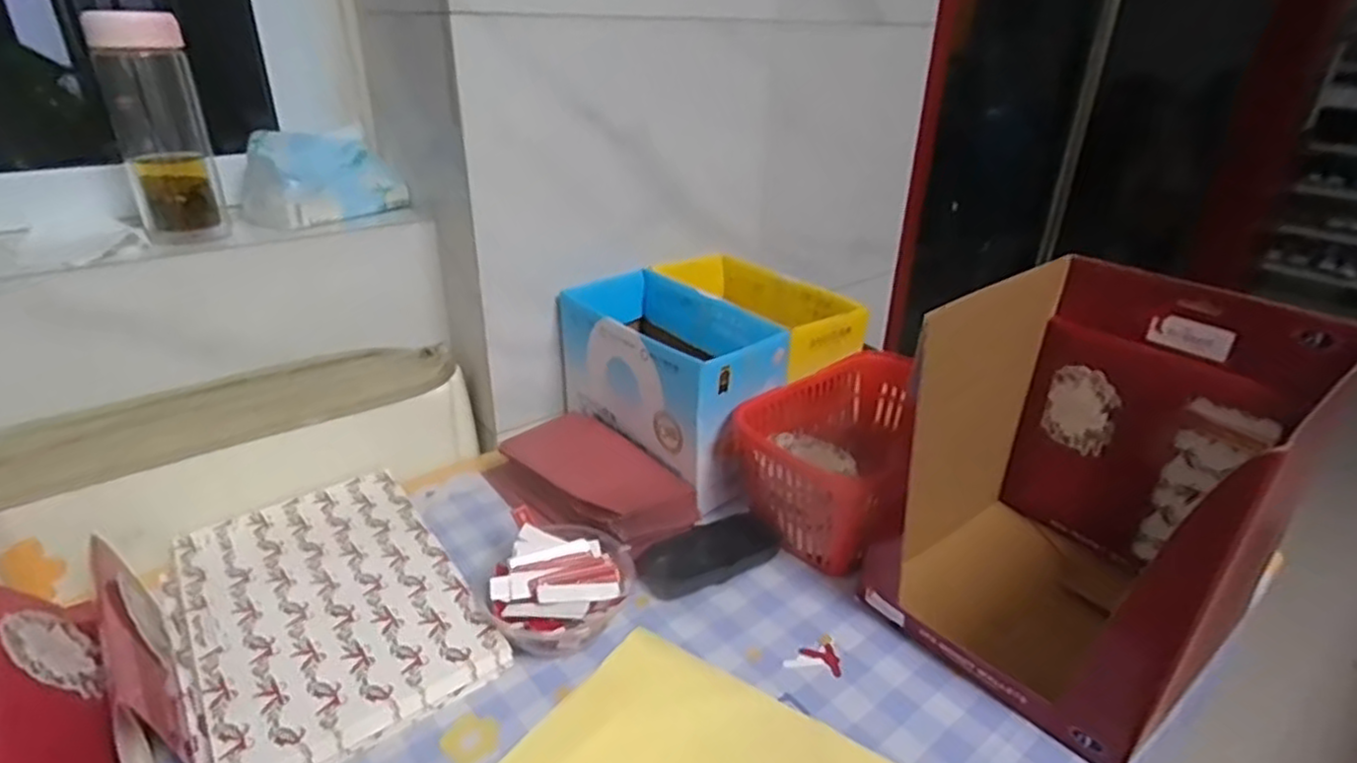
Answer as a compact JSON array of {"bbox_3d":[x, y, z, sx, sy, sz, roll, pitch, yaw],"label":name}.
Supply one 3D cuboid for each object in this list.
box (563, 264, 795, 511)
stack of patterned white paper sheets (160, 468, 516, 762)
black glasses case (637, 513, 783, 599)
[{"bbox_3d":[-0.013,-0.010,0.718,0.120,0.131,0.235,-20,34,-37],"label":"box"},{"bbox_3d":[-0.266,0.167,0.537,0.180,0.028,0.258,-18,33,-34],"label":"stack of patterned white paper sheets"},{"bbox_3d":[0.028,0.145,0.601,0.119,0.022,0.050,-15,31,-30],"label":"black glasses case"}]

